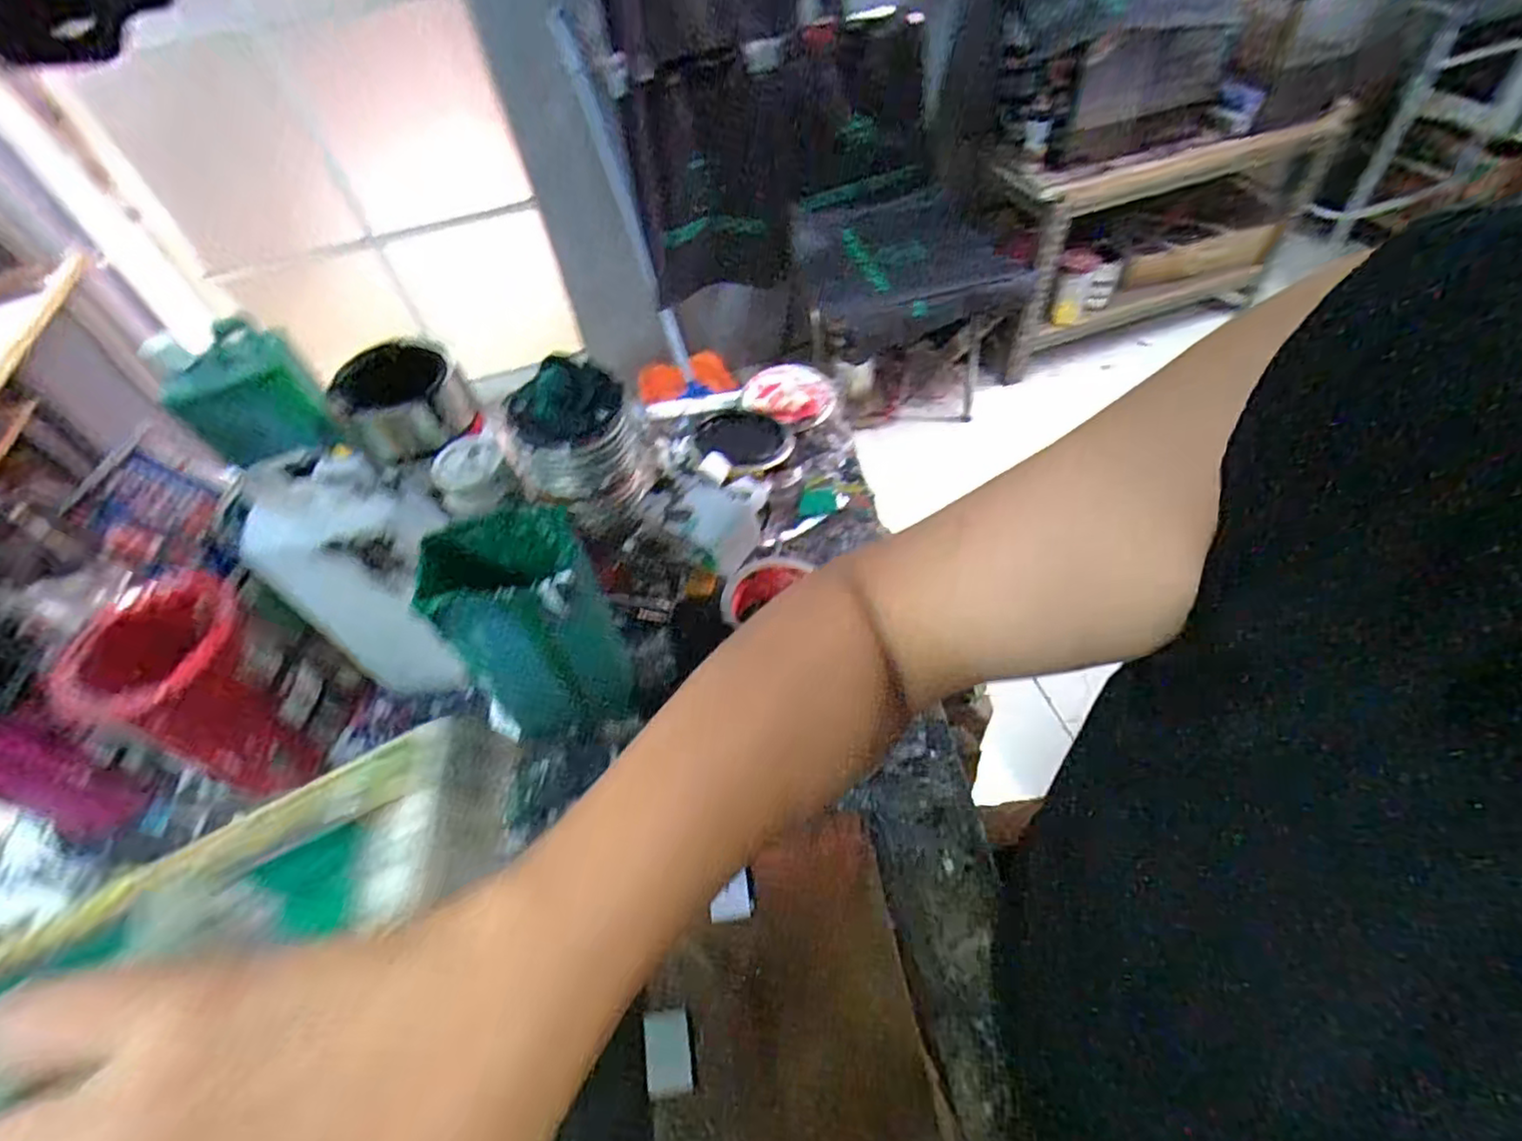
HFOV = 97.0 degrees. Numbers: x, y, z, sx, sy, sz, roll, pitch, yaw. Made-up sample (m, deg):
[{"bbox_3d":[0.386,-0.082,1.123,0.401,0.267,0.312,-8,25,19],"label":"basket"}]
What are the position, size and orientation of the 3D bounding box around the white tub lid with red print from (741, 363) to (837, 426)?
[{"bbox_3d":[0.037,-0.200,0.764,0.101,0.018,0.101,-3,52,4],"label":"white tub lid with red print"}]

